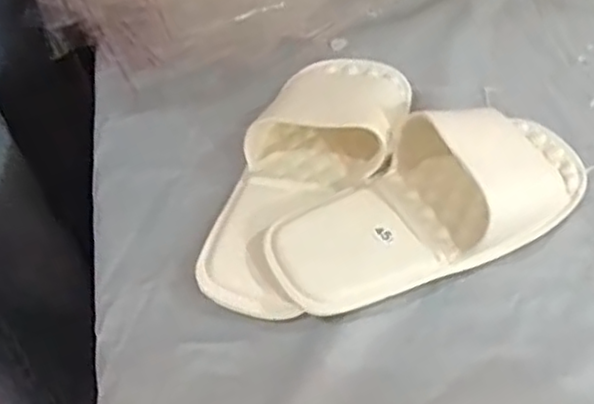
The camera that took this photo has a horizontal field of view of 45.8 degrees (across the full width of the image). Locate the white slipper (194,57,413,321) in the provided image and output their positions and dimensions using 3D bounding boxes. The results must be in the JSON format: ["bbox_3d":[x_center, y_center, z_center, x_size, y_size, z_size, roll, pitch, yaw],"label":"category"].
[{"bbox_3d":[0.009,-0.033,0.480,0.102,0.048,0.243,16,53,17],"label":"white slipper"}]

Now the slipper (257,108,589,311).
[{"bbox_3d":[0.088,-0.004,0.446,0.226,0.047,0.094,-22,51,-14],"label":"slipper"}]

